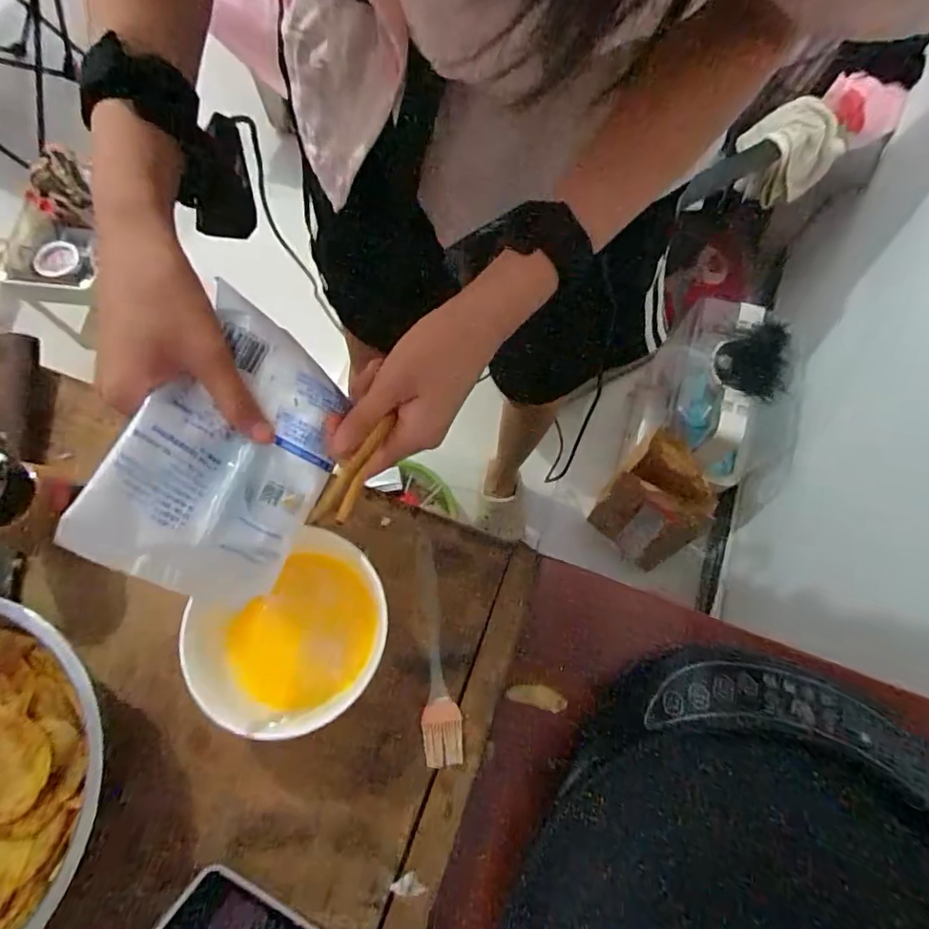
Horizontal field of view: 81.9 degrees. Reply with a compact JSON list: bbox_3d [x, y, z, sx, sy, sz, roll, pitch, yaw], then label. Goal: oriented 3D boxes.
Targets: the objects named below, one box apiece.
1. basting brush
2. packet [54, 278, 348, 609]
[{"bbox_3d":[-0.022,0.131,0.392,0.026,0.008,0.157,-6,71,-2],"label":"basting brush"},{"bbox_3d":[-0.121,-0.005,0.289,0.104,0.017,0.145,36,65,-35],"label":"packet"}]

